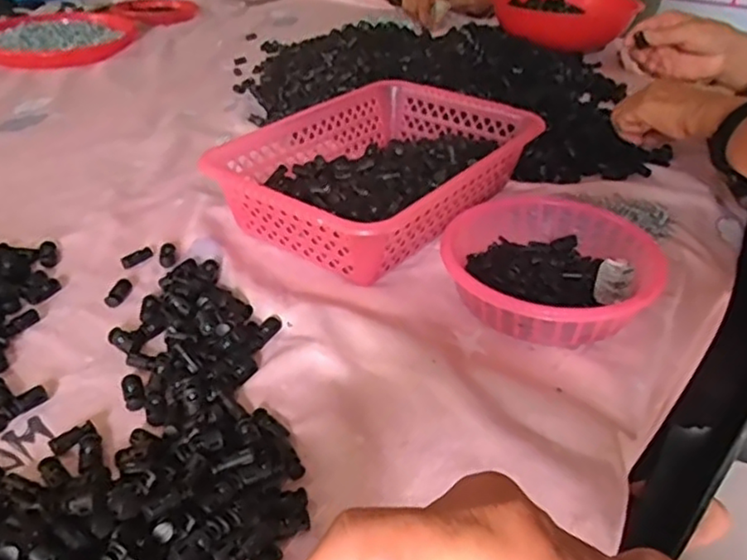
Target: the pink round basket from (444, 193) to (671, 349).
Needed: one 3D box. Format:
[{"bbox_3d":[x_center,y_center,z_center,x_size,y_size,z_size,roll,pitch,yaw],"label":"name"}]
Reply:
[{"bbox_3d":[0.138,-0.010,0.527,0.161,0.046,0.161,1,35,-1],"label":"pink round basket"}]

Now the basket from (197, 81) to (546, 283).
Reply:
[{"bbox_3d":[0.002,-0.106,0.659,0.204,0.083,0.288,28,42,29],"label":"basket"}]

